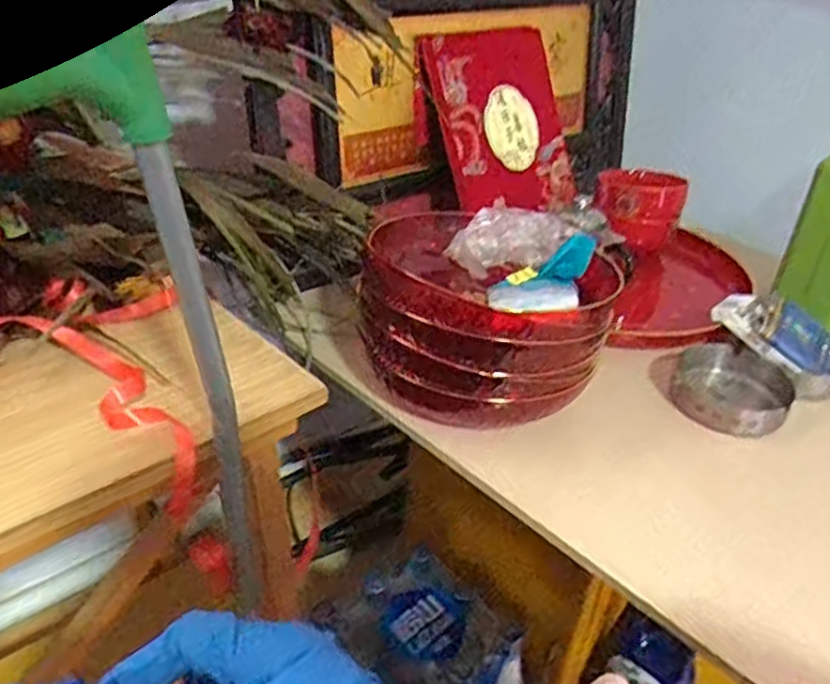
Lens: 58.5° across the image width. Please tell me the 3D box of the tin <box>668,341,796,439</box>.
[{"bbox_3d":[0.277,0.041,0.652,0.097,0.031,0.100,4,32,-2],"label":"tin"}]

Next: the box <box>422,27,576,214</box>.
[{"bbox_3d":[0.102,-0.246,0.833,0.183,0.208,0.027,-26,17,-30],"label":"box"}]

